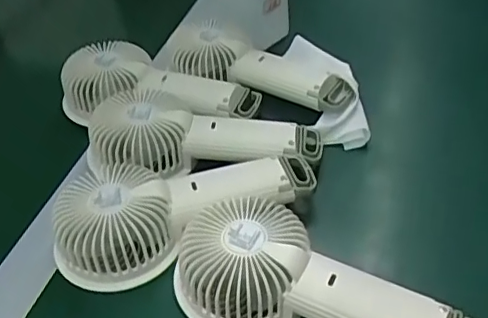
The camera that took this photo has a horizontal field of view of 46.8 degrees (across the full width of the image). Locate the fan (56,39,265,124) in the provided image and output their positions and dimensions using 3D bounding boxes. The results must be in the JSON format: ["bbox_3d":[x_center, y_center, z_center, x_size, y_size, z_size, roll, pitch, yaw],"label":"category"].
[{"bbox_3d":[-0.075,-0.069,0.505,0.176,0.044,0.072,5,43,10],"label":"fan"}]

